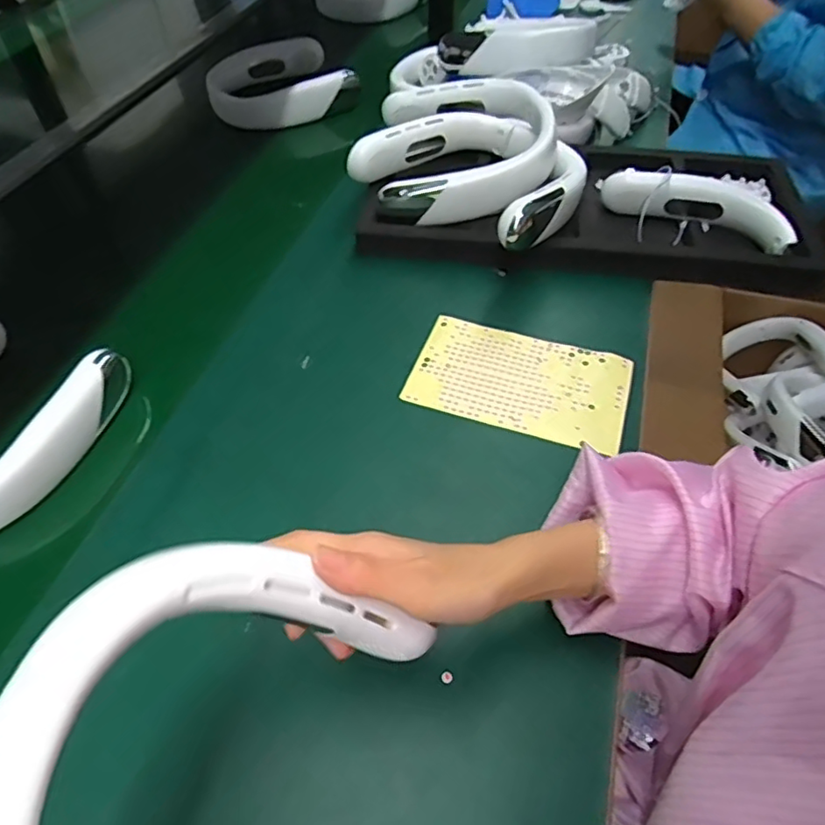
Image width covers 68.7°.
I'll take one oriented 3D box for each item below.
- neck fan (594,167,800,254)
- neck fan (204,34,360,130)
[{"bbox_3d":[0.310,-0.227,0.650,0.197,0.045,0.077,13,51,8],"label":"neck fan"},{"bbox_3d":[-0.192,-0.493,0.909,0.211,0.070,0.168,-5,51,-7],"label":"neck fan"}]

